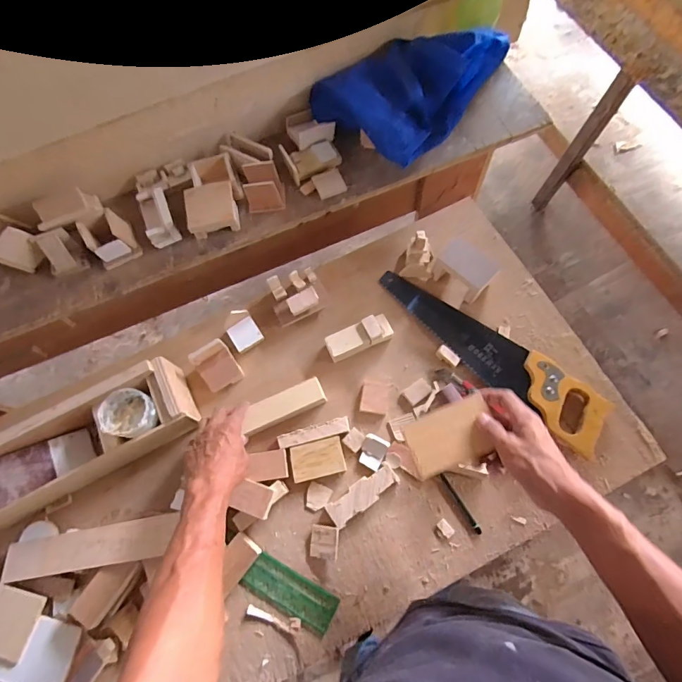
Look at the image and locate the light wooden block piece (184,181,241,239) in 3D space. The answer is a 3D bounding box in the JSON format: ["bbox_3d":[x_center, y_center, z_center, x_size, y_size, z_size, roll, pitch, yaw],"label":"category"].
[{"bbox_3d":[-0.223,-0.227,0.716,0.084,0.061,0.078,-14,70,-2],"label":"light wooden block piece"}]

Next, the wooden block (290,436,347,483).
[{"bbox_3d":[-0.035,0.176,0.615,0.078,0.012,0.052,-14,70,-1],"label":"wooden block"}]

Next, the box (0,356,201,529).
[{"bbox_3d":[-0.384,0.145,0.601,0.321,0.064,0.123,-27,71,-6],"label":"box"}]

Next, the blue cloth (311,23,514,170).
[{"bbox_3d":[0.097,-0.451,0.722,0.213,0.136,0.252,-42,73,-11],"label":"blue cloth"}]

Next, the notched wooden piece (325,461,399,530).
[{"bbox_3d":[0.032,0.221,0.597,0.109,0.012,0.035,-35,71,-8],"label":"notched wooden piece"}]

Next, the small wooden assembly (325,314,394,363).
[{"bbox_3d":[0.031,-0.006,0.668,0.109,0.026,0.043,-26,74,-7],"label":"small wooden assembly"}]

